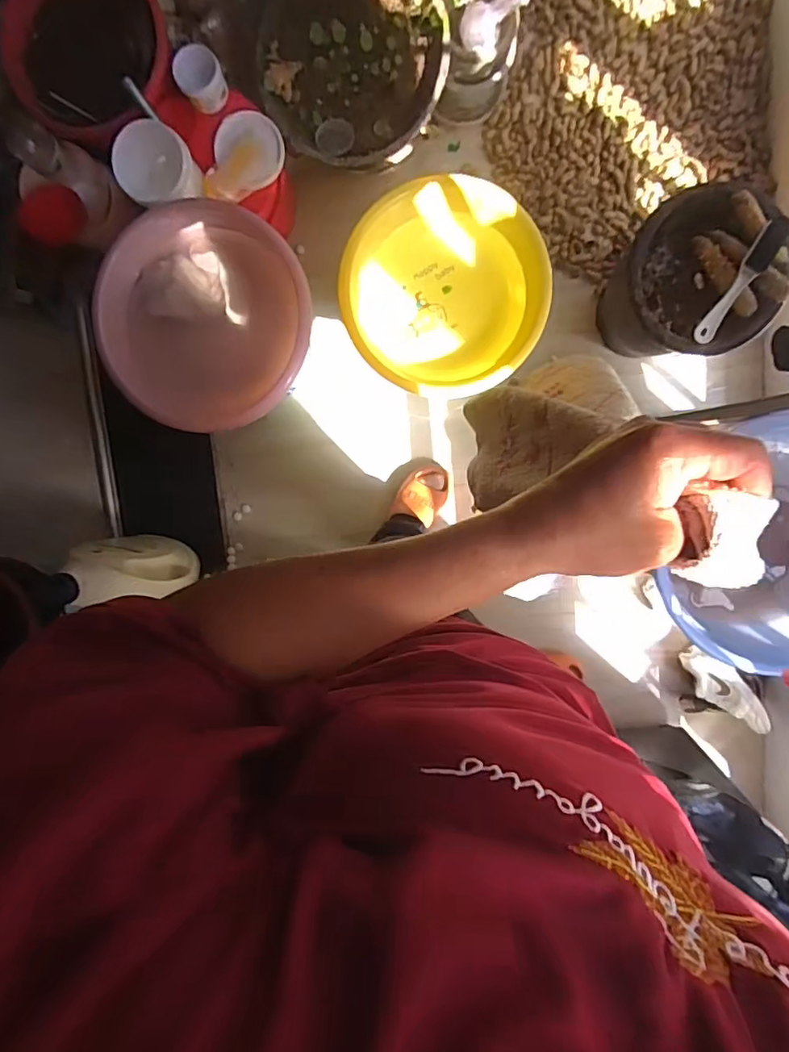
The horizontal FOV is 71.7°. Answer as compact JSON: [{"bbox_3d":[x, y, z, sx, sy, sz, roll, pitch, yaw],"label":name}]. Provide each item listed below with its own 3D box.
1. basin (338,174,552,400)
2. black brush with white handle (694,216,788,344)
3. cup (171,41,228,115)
[{"bbox_3d":[0.086,-0.413,0.956,0.333,0.111,0.308,-4,98,4],"label":"basin"},{"bbox_3d":[0.551,-0.387,0.864,0.036,0.032,0.206,30,99,-1],"label":"black brush with white handle"},{"bbox_3d":[-0.335,-0.775,0.947,0.076,0.060,0.073,0,98,3],"label":"cup"}]

